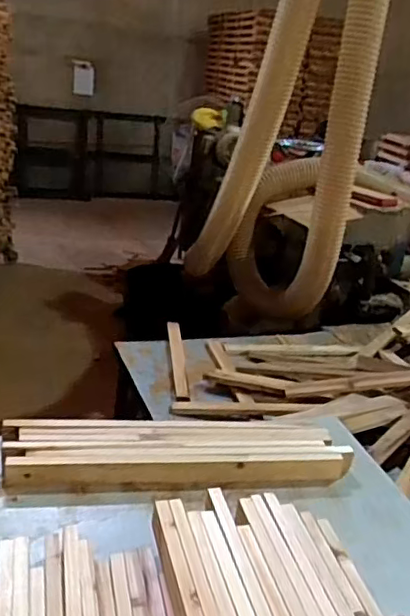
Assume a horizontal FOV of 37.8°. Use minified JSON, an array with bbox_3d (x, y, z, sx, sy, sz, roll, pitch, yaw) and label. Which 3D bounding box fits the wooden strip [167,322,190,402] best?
[{"bbox_3d":[-0.084,0.148,1.842,0.040,0.026,0.481,3,22,-8],"label":"wooden strip"}]

